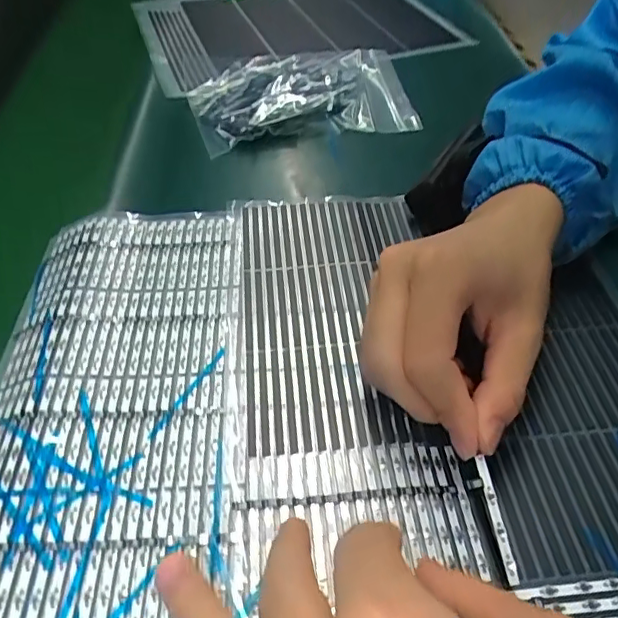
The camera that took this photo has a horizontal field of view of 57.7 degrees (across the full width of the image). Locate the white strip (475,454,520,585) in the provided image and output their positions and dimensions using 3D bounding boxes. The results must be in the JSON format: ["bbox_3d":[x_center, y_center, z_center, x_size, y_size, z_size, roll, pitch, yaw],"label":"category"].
[{"bbox_3d":[0.076,0.085,0.227,0.004,0.004,0.047,-6,63,-6],"label":"white strip"}]

